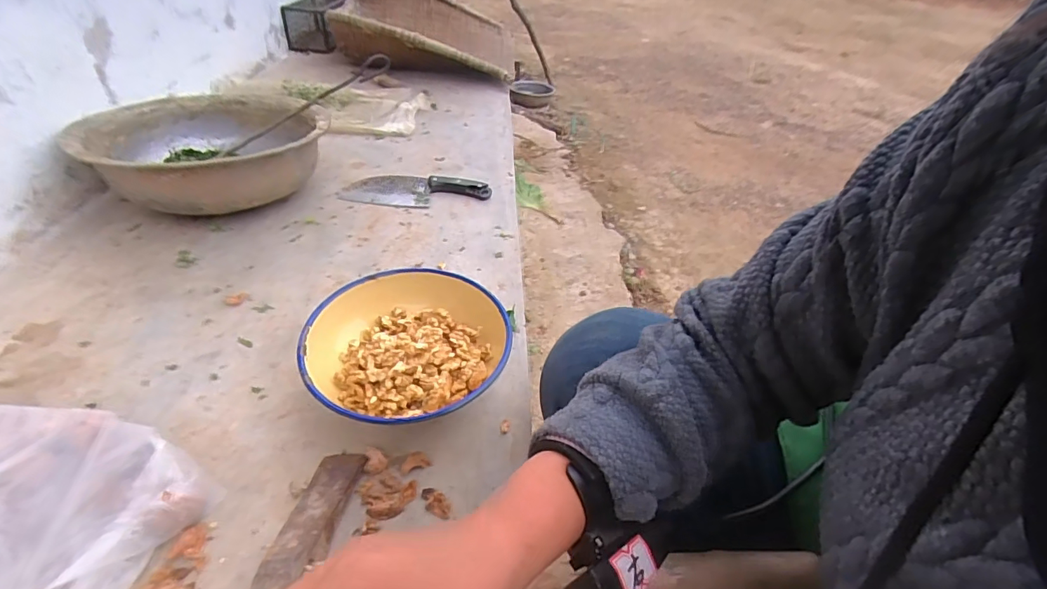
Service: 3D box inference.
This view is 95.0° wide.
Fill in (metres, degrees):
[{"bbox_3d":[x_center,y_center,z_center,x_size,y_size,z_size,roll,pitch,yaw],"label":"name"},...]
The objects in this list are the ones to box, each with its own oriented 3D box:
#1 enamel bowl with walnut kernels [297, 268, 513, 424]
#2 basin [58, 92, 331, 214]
[{"bbox_3d":[-0.118,0.064,0.488,0.188,0.078,0.194,3,40,-2],"label":"enamel bowl with walnut kernels"},{"bbox_3d":[-0.472,-0.212,0.746,0.309,0.120,0.299,4,40,-3],"label":"basin"}]

